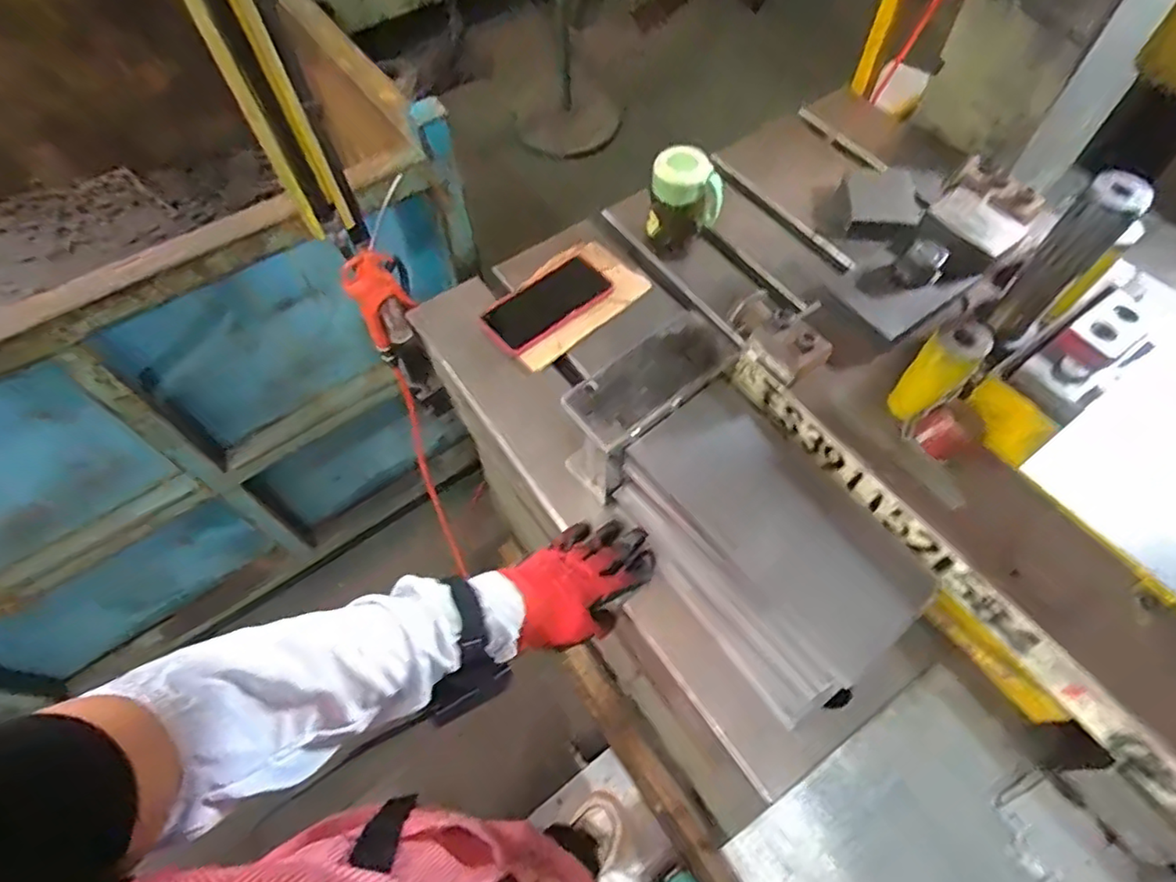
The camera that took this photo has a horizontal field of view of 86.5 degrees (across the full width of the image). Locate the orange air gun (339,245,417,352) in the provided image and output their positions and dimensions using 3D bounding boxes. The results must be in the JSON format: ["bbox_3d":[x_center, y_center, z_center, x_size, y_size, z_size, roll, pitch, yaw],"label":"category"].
[{"bbox_3d":[-0.261,-0.178,0.789,0.064,0.141,0.025,-32,65,-17],"label":"orange air gun"}]

